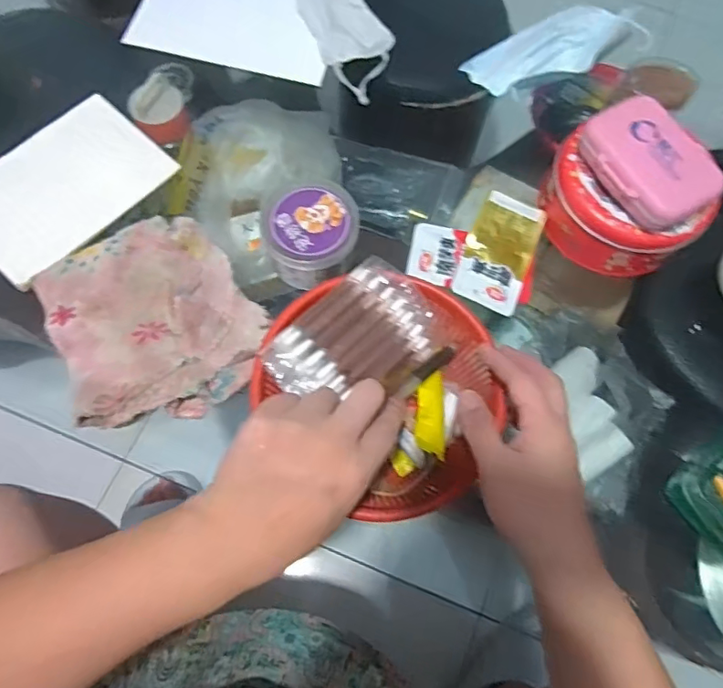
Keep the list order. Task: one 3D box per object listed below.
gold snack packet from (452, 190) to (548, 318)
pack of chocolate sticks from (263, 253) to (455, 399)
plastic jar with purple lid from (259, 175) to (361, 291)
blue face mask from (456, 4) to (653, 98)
[{"bbox_3d":[0.123,-0.083,0.476,0.059,0.019,0.107,22,70,5],"label":"gold snack packet"},{"bbox_3d":[-0.002,0.003,0.372,0.104,0.051,0.087,-41,77,-15],"label":"pack of chocolate sticks"},{"bbox_3d":[-0.043,-0.091,0.446,0.075,0.044,0.075,1,70,-2],"label":"plastic jar with purple lid"},{"bbox_3d":[0.208,-0.314,0.561,0.206,0.027,0.069,-23,73,-11],"label":"blue face mask"}]

